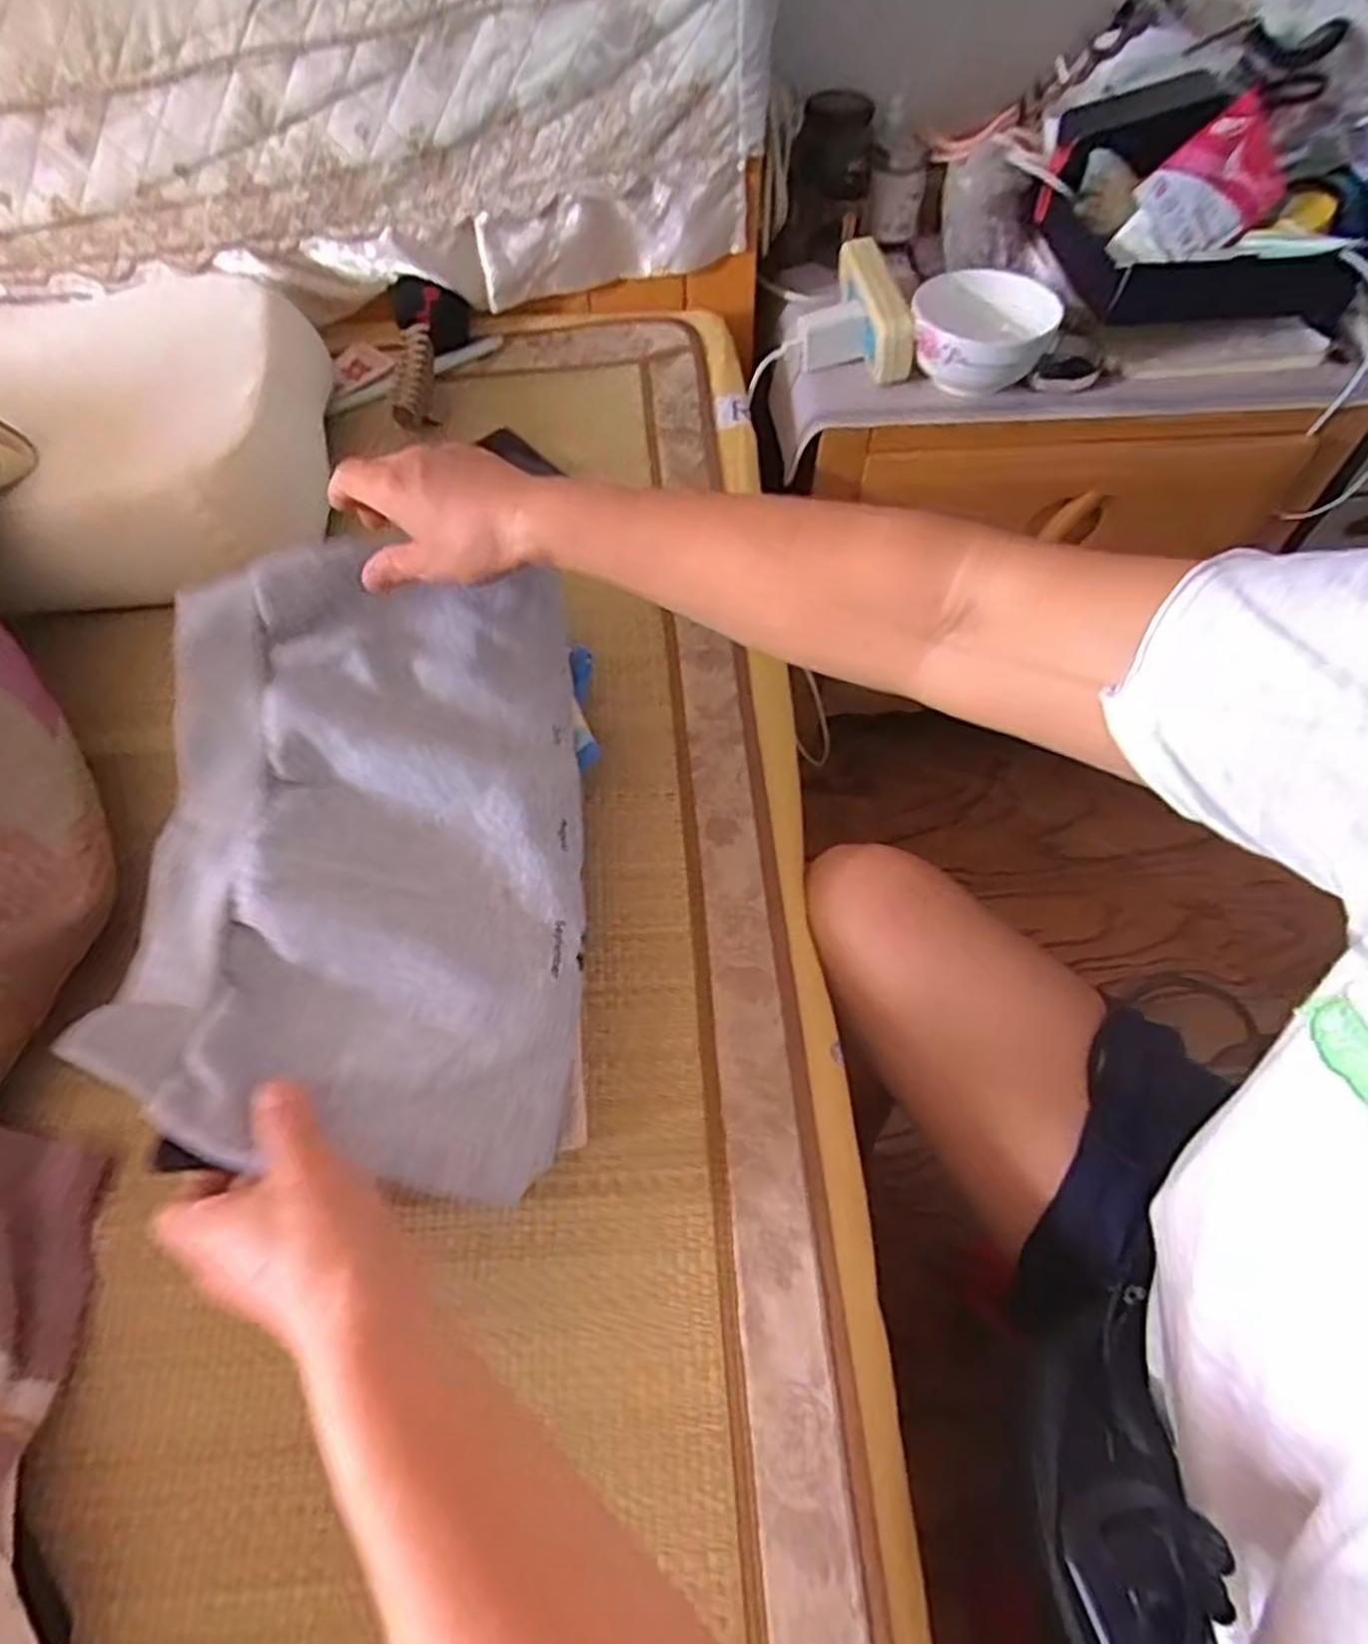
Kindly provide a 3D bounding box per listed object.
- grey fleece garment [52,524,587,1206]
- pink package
[{"bbox_3d":[-0.167,0.008,0.432,0.214,0.069,0.344,-2,61,-4],"label":"grey fleece garment"},{"bbox_3d":[0.479,-0.570,0.704,0.171,0.065,0.079,-39,66,-19],"label":"pink package"}]

